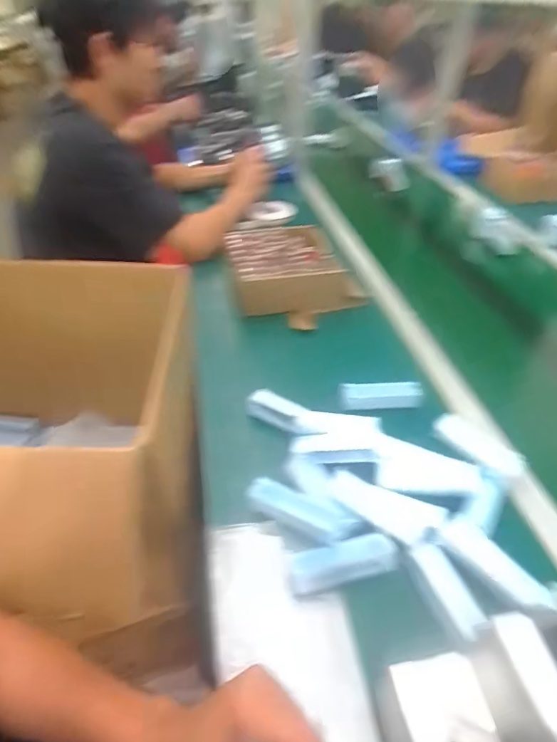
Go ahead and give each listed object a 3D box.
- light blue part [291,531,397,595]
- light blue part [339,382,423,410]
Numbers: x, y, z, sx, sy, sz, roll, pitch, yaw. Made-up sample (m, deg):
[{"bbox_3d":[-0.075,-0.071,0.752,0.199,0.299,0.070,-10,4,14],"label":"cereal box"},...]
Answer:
[{"bbox_3d":[0.064,0.192,0.434,0.106,0.028,0.034,-7,42,-10],"label":"light blue part"},{"bbox_3d":[0.141,0.035,0.607,0.113,0.040,0.020,-1,41,-4],"label":"light blue part"}]

